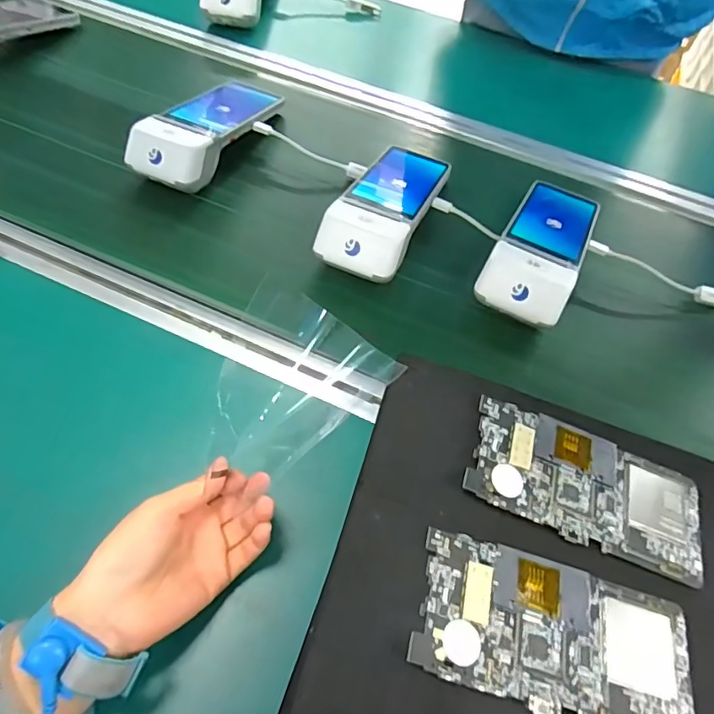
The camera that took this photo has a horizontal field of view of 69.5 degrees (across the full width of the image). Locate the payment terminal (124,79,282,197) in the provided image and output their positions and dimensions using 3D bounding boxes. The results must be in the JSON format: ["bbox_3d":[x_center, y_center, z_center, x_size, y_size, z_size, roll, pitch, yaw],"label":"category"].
[{"bbox_3d":[-0.168,-0.264,0.581,0.079,0.043,0.211,21,54,11],"label":"payment terminal"}]

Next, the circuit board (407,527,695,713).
[{"bbox_3d":[0.108,0.150,0.278,0.153,0.005,0.072,18,59,-2],"label":"circuit board"}]

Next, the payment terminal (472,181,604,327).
[{"bbox_3d":[0.199,-0.123,0.542,0.081,0.059,0.238,24,55,14],"label":"payment terminal"}]

